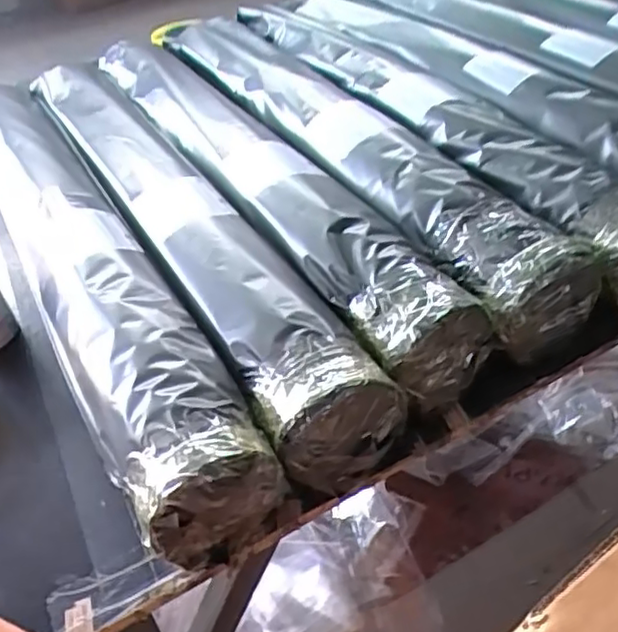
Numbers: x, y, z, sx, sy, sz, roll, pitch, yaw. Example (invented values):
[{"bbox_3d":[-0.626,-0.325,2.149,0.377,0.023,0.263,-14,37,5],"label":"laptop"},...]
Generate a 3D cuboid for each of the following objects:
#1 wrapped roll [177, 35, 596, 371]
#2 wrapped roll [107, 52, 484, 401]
[{"bbox_3d":[0.014,-0.251,0.825,0.109,0.092,0.827,-27,51,-17],"label":"wrapped roll"},{"bbox_3d":[-0.071,-0.183,0.786,0.112,0.105,0.770,-27,51,-17],"label":"wrapped roll"}]

